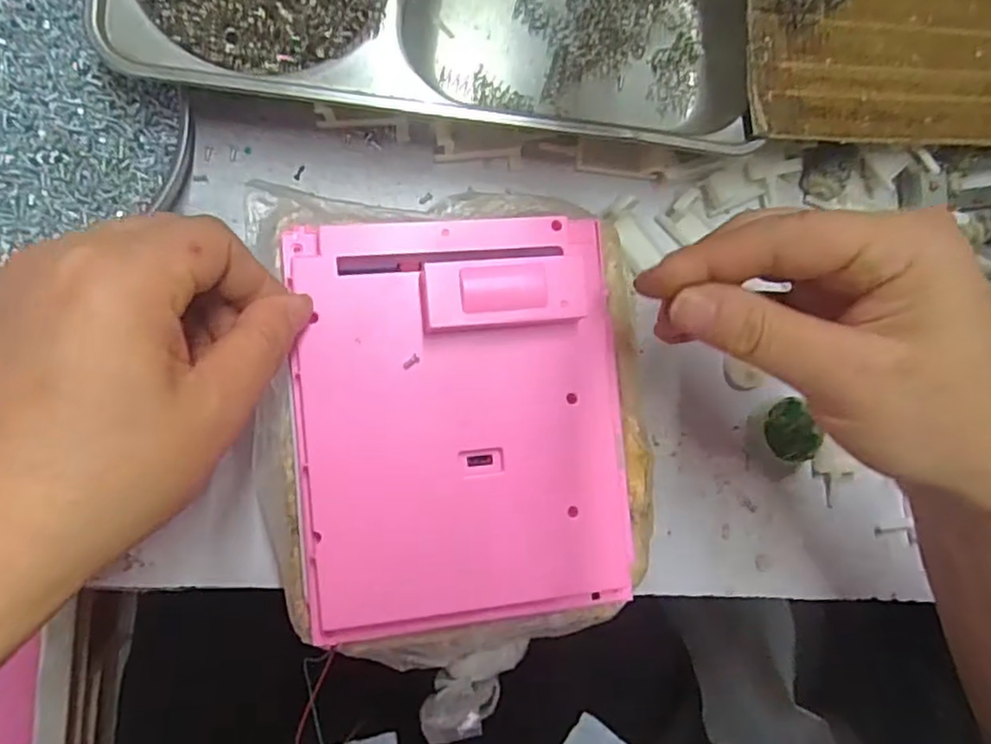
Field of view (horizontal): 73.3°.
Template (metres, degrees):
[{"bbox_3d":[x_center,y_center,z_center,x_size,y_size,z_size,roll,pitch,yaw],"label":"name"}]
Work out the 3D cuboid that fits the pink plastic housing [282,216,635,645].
[{"bbox_3d":[-0.011,0.019,0.253,0.123,0.022,0.154,-5,91,-10],"label":"pink plastic housing"}]

